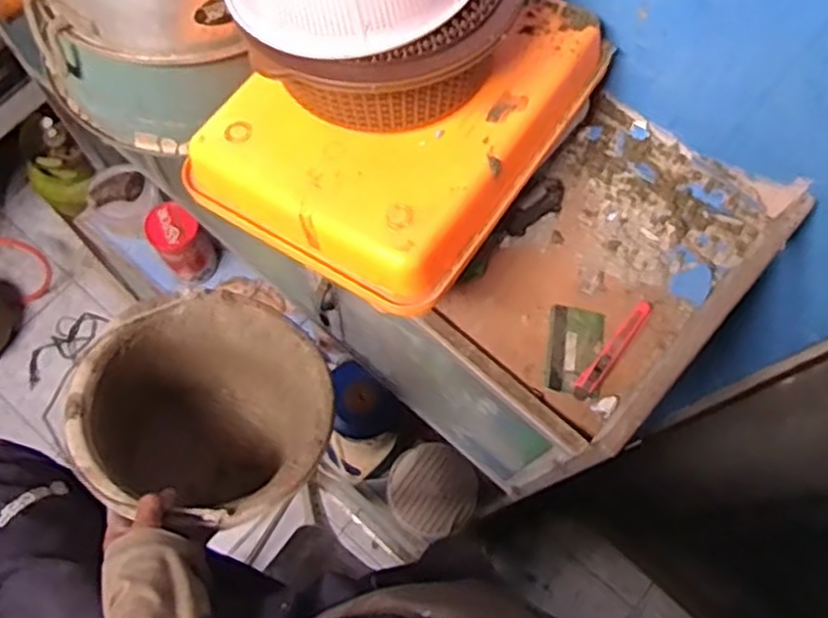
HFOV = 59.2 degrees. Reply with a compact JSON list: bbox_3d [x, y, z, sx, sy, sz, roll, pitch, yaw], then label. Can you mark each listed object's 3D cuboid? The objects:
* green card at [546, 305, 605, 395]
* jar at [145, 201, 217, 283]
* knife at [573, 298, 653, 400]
[{"bbox_3d":[0.154,0.039,0.692,0.053,0.008,0.082,10,74,-7],"label":"green card"},{"bbox_3d":[-0.452,-0.134,1.405,0.097,0.183,0.107,-36,76,-13],"label":"jar"},{"bbox_3d":[0.192,0.037,0.690,0.018,0.012,0.122,40,74,11],"label":"knife"}]

